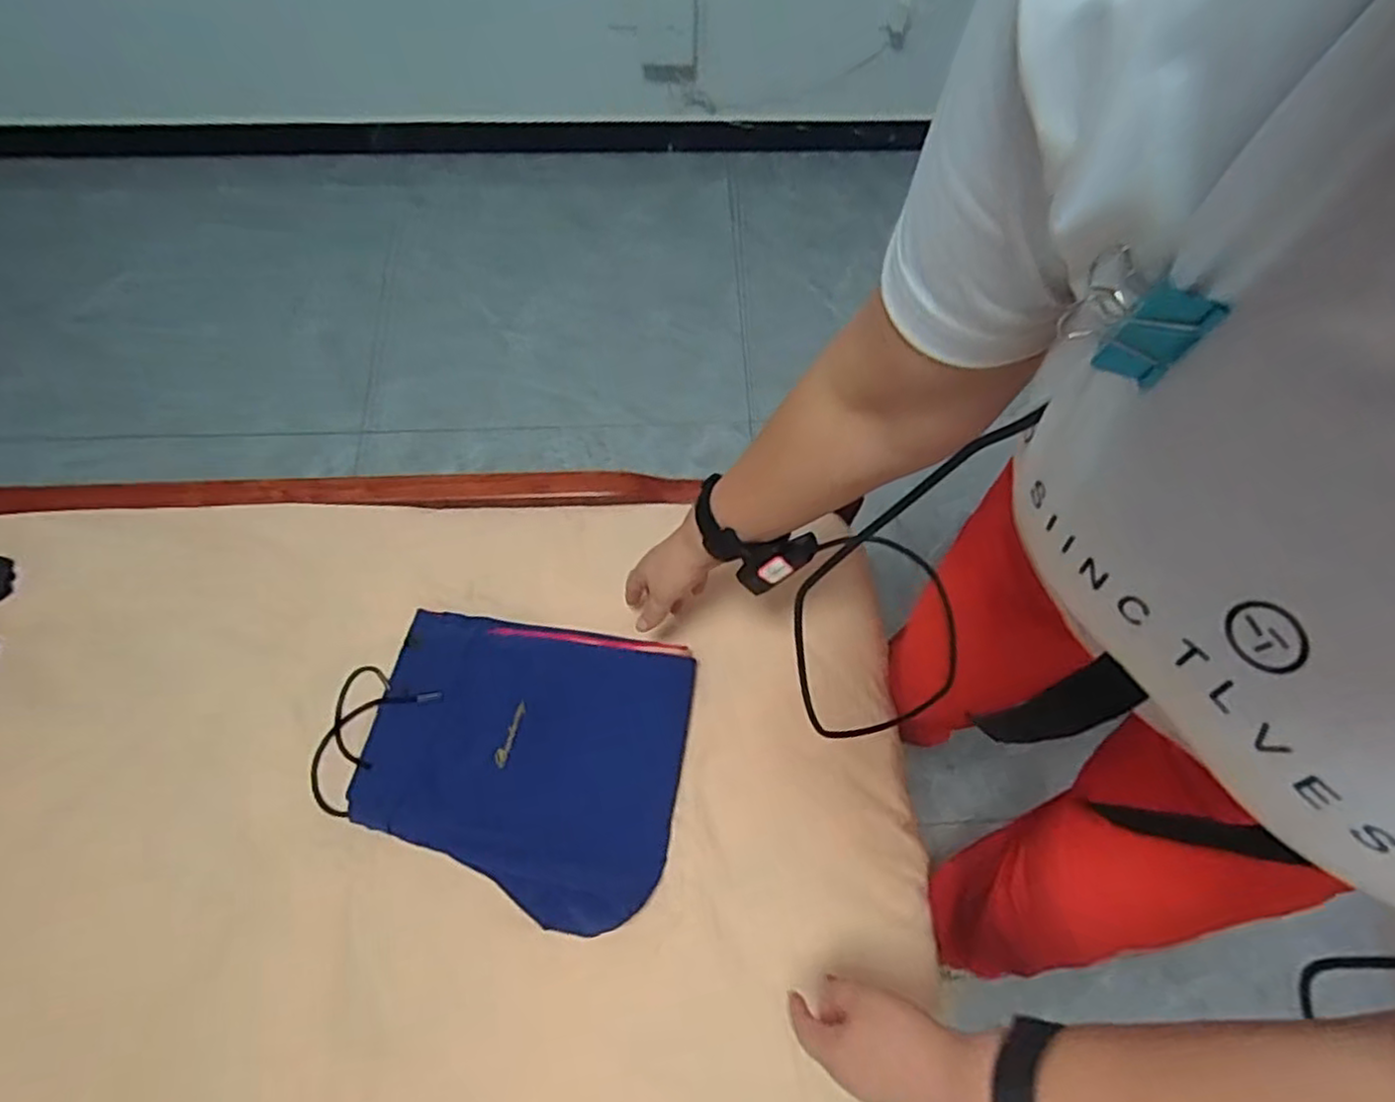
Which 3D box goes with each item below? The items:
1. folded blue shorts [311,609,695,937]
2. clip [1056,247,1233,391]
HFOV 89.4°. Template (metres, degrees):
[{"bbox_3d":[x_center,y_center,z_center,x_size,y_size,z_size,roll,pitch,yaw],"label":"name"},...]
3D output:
[{"bbox_3d":[-0.196,0.199,0.690,0.354,0.039,0.271,9,68,1],"label":"folded blue shorts"},{"bbox_3d":[0.134,-0.072,0.216,0.021,0.029,0.035,-36,73,-15],"label":"clip"}]

